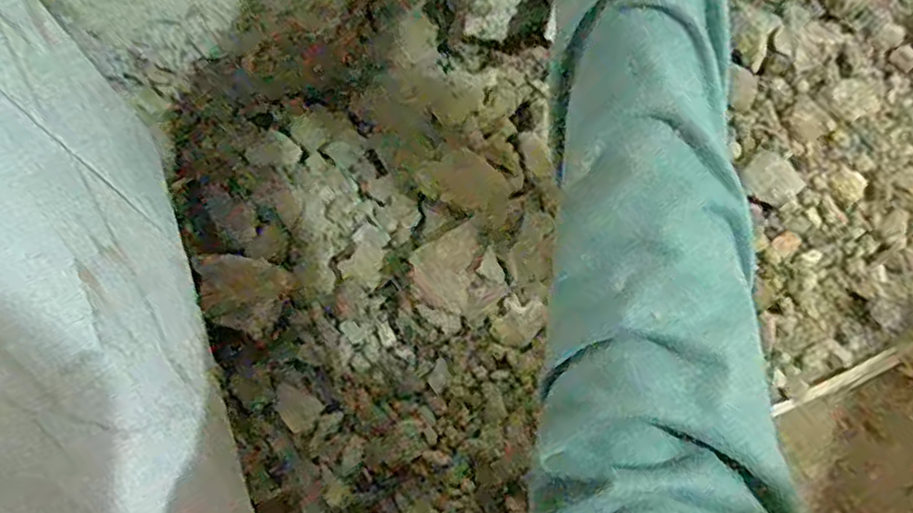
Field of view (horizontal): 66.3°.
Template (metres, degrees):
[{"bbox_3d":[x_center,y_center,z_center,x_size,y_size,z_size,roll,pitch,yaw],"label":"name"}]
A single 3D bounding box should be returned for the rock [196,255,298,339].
[{"bbox_3d":[-0.181,0.028,0.582,0.076,0.020,0.060,22,73,3],"label":"rock"}]

